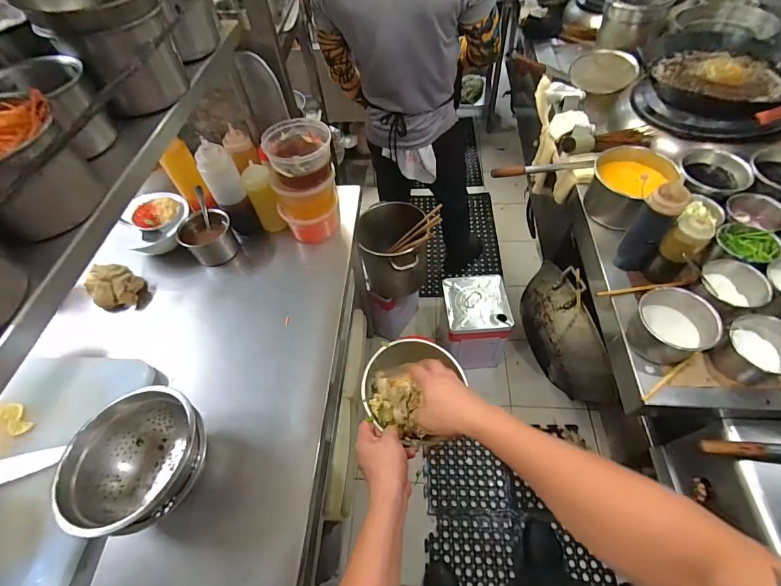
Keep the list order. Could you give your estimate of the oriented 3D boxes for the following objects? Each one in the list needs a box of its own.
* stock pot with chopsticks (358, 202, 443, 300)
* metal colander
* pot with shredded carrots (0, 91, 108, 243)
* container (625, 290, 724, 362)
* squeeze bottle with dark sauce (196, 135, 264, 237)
[{"bbox_3d":[0.015,-0.152,1.354,0.280,0.289,0.250,18,59,16],"label":"stock pot with chopsticks"},{"bbox_3d":[-0.400,0.276,0.604,0.202,0.128,0.193,-2,55,3],"label":"metal colander"},{"bbox_3d":[-0.379,-0.120,0.384,0.149,0.104,0.128,17,58,15],"label":"pot with shredded carrots"},{"bbox_3d":[0.555,0.069,0.737,0.125,0.098,0.131,-2,55,3],"label":"container"},{"bbox_3d":[-0.384,-0.236,0.884,0.076,0.230,0.068,-25,57,-12],"label":"squeeze bottle with dark sauce"}]

